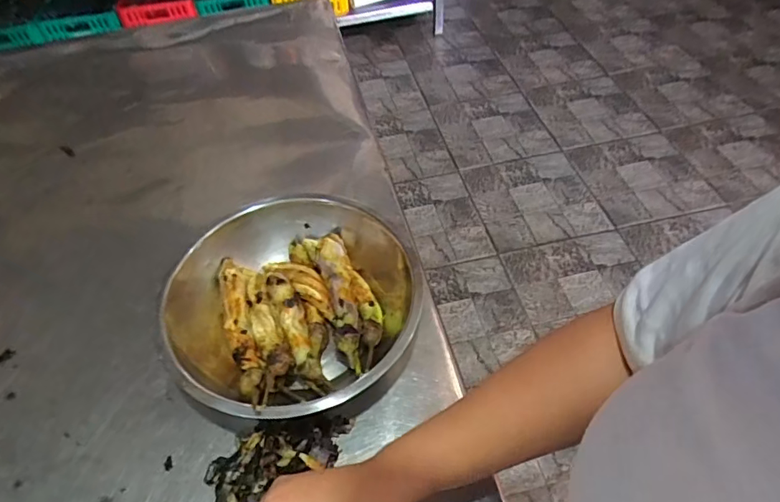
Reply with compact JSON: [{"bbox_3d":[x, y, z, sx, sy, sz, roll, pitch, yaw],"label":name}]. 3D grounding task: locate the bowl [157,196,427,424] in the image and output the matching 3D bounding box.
[{"bbox_3d":[-0.090,0.060,0.506,0.235,0.090,0.241,-2,51,2],"label":"bowl"}]

